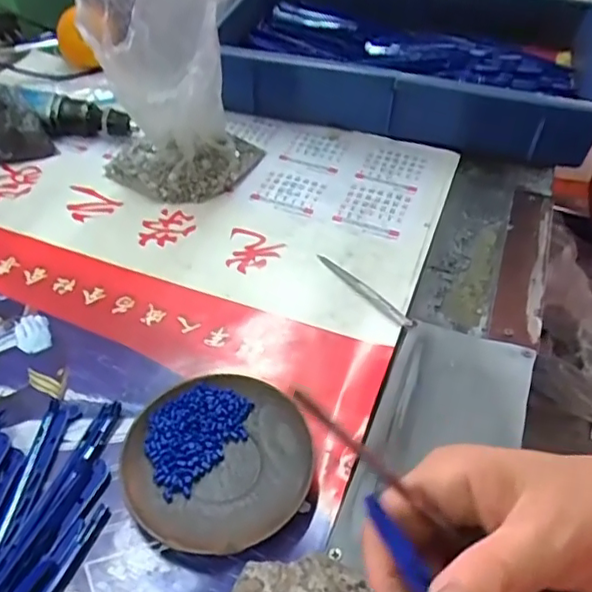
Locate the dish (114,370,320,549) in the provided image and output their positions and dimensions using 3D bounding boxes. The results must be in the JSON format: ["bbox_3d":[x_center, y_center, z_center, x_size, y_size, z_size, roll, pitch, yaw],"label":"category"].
[{"bbox_3d":[-0.048,0.101,0.372,0.113,0.017,0.111,1,47,-1],"label":"dish"}]

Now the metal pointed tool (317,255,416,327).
[{"bbox_3d":[0.053,-0.006,0.479,0.013,0.006,0.104,-31,55,-27],"label":"metal pointed tool"}]

